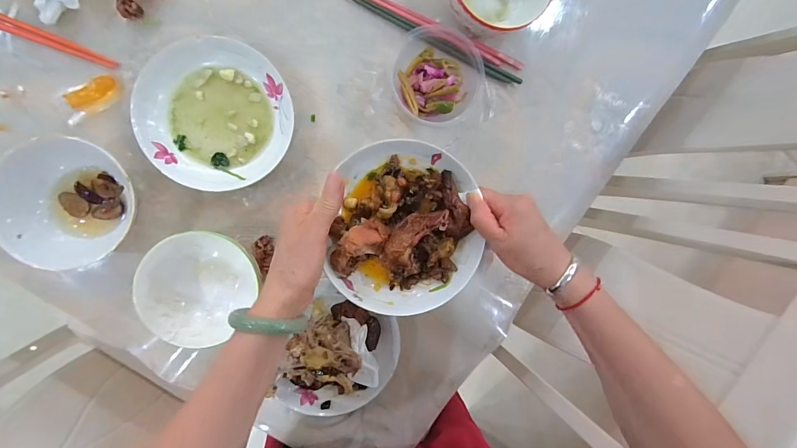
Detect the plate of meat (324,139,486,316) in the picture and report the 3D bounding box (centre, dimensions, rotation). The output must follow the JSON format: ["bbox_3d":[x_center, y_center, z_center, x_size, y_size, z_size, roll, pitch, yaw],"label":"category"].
[{"bbox_3d":[0.011,0.005,0.341,0.142,0.038,0.163,6,93,-9],"label":"plate of meat"}]

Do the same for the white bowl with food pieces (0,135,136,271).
[{"bbox_3d":[-0.356,-0.022,0.386,0.117,0.060,0.129,40,89,-9],"label":"white bowl with food pieces"}]

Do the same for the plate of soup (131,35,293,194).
[{"bbox_3d":[-0.211,-0.126,0.418,0.160,0.033,0.170,-1,95,-8],"label":"plate of soup"}]

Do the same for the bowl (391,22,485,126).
[{"bbox_3d":[0.049,-0.185,0.446,0.108,0.037,0.117,-1,95,-8],"label":"bowl"}]

